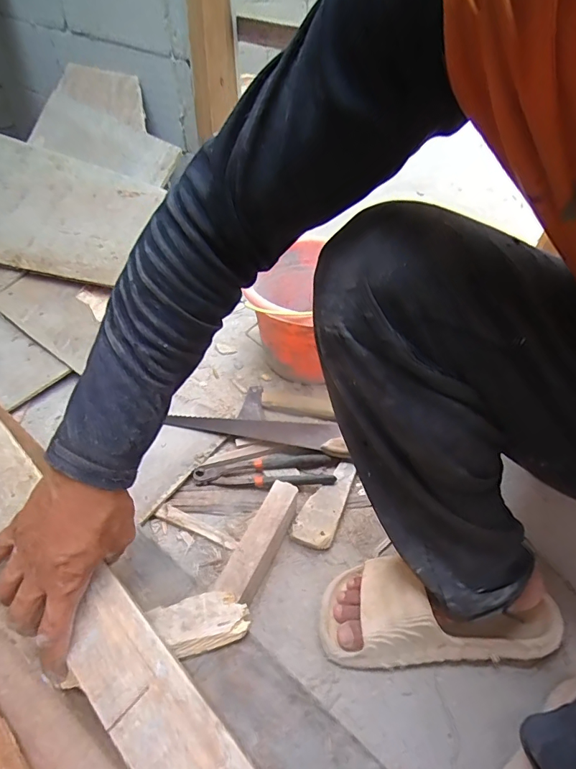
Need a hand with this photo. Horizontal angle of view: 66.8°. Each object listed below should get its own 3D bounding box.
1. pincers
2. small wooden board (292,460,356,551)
[{"bbox_3d":[-0.039,0.141,0.699,0.214,0.028,0.068,-5,44,-7],"label":"pincers"},{"bbox_3d":[0.059,0.180,0.675,0.060,0.020,0.144,19,46,16],"label":"small wooden board"}]

